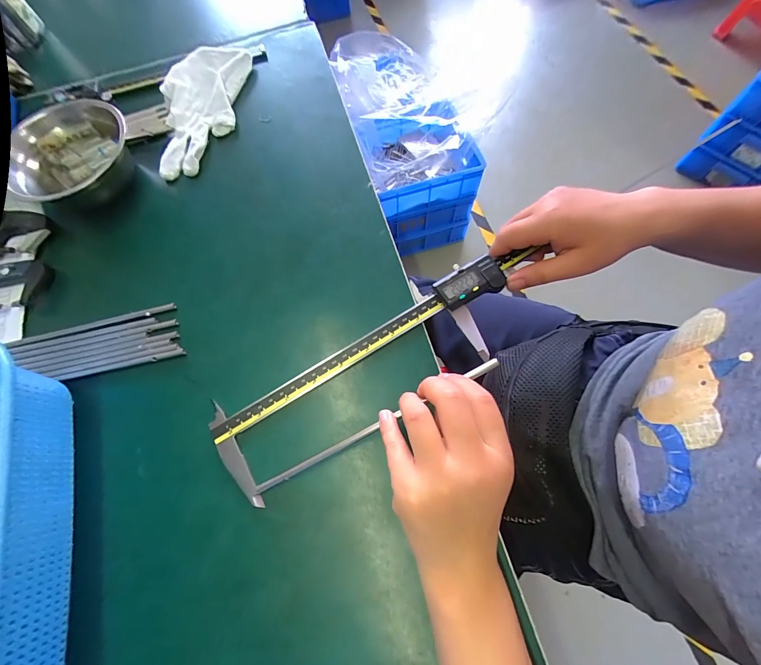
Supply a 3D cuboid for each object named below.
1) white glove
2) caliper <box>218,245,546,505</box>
[{"bbox_3d":[-0.207,-0.253,0.372,0.082,0.027,0.168,4,69,6],"label":"white glove"},{"bbox_3d":[0.010,0.022,0.274,0.308,0.012,0.074,-32,73,-6],"label":"caliper"}]

